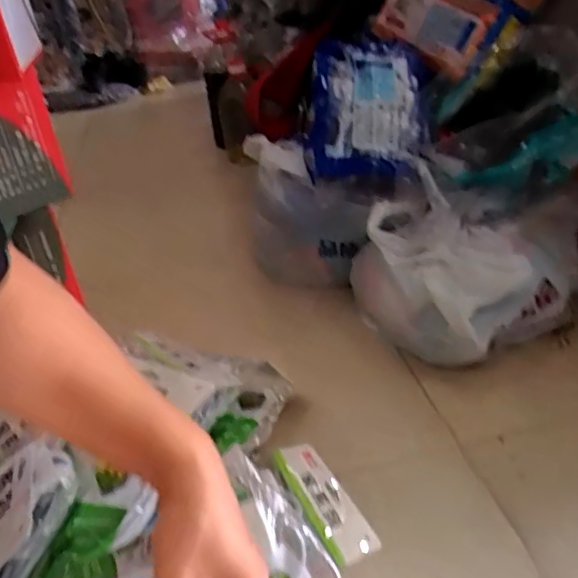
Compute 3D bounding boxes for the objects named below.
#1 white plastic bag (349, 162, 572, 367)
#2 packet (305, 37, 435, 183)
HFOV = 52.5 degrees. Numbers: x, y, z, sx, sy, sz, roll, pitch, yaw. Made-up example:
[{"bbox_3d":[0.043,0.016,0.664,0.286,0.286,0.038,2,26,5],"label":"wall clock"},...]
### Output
[{"bbox_3d":[0.259,-0.028,0.874,0.255,0.183,0.265,-18,30,-16],"label":"white plastic bag"},{"bbox_3d":[0.120,-0.284,0.904,0.195,0.240,0.072,2,-8,20],"label":"packet"}]

